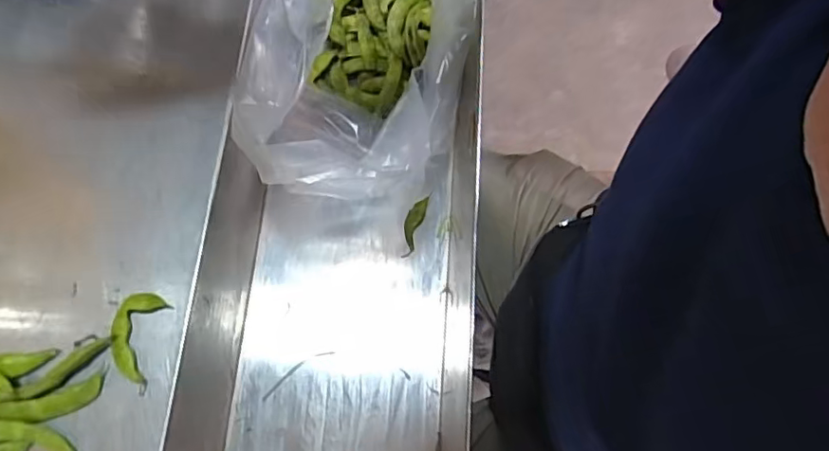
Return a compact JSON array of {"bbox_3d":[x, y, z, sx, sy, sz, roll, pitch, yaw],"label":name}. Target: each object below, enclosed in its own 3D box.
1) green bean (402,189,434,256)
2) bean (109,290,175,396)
[{"bbox_3d":[-0.001,-0.002,0.596,0.018,0.008,0.071,18,72,3],"label":"green bean"},{"bbox_3d":[-0.196,0.080,0.393,0.034,0.009,0.065,11,72,1],"label":"bean"}]

